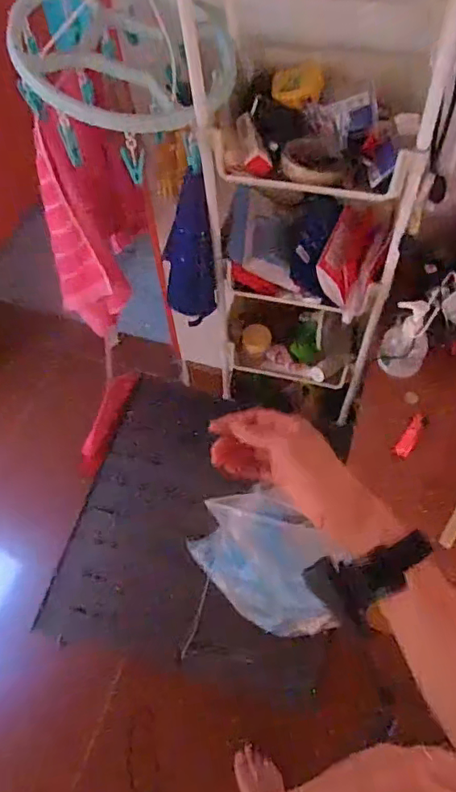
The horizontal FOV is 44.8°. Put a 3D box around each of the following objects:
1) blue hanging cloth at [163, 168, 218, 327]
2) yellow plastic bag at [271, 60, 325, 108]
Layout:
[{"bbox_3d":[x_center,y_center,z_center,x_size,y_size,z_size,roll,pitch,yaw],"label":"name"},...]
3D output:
[{"bbox_3d":[-0.068,-0.232,0.926,0.088,0.252,0.073,-1,59,2],"label":"blue hanging cloth"},{"bbox_3d":[0.098,-0.443,0.785,0.073,0.032,0.058,4,59,5],"label":"yellow plastic bag"}]

